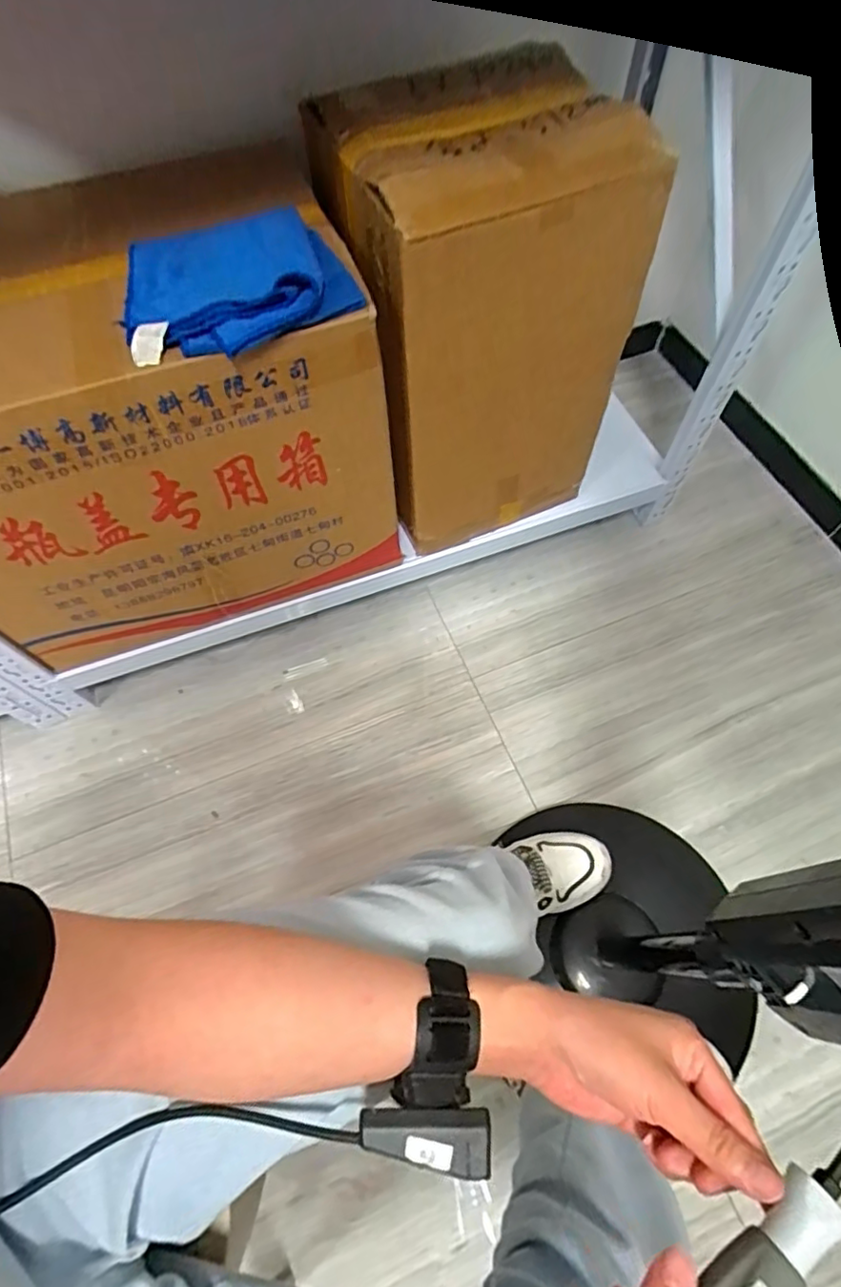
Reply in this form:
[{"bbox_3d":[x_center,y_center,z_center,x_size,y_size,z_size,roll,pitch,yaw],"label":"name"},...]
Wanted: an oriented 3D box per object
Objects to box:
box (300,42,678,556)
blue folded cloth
[{"bbox_3d":[0.078,-0.399,0.797,0.300,0.493,0.246,-19,65,-8],"label":"box"},{"bbox_3d":[-0.191,-0.361,0.574,0.222,0.039,0.198,-27,67,-11],"label":"blue folded cloth"}]

